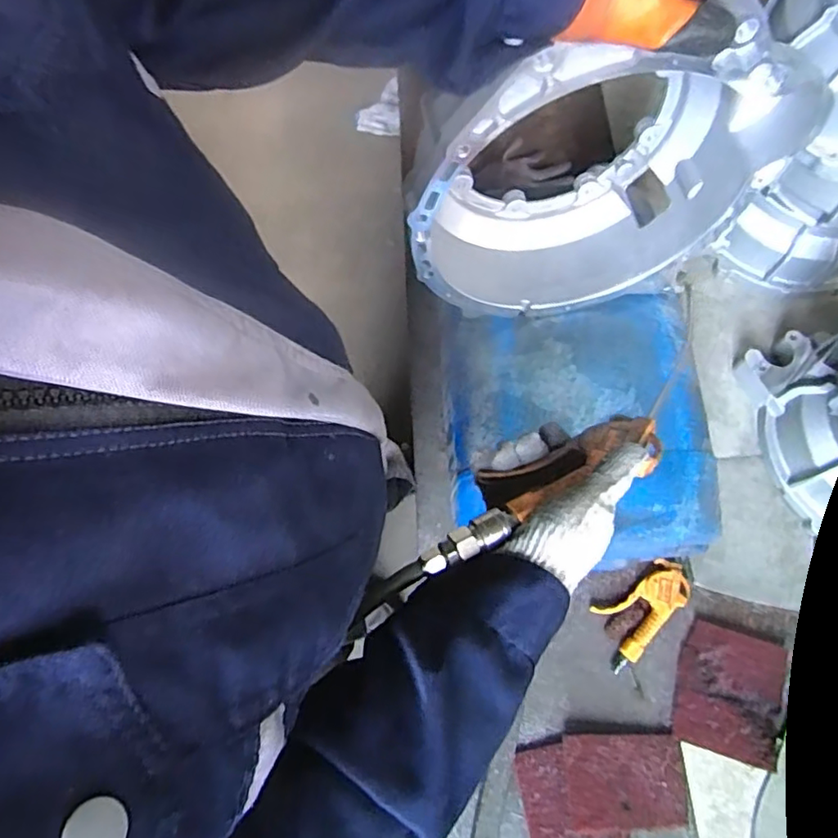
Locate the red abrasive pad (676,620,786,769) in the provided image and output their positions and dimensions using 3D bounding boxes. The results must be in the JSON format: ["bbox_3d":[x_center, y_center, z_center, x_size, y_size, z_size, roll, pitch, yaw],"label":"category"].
[{"bbox_3d":[0.396,0.349,0.759,0.124,0.014,0.148,16,73,7],"label":"red abrasive pad"}]

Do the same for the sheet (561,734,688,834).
[{"bbox_3d":[0.254,0.448,0.734,0.143,0.011,0.103,2,68,-3],"label":"sheet"}]

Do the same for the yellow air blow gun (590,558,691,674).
[{"bbox_3d":[0.300,0.258,0.797,0.148,0.023,0.080,-33,74,-8],"label":"yellow air blow gun"}]

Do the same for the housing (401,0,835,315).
[{"bbox_3d":[0.150,-0.238,0.547,0.332,0.309,0.124,-11,72,-1],"label":"housing"}]

